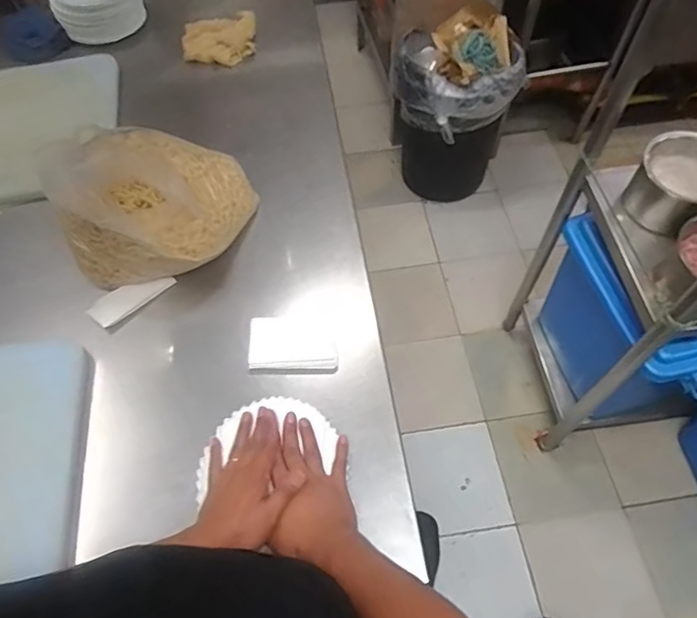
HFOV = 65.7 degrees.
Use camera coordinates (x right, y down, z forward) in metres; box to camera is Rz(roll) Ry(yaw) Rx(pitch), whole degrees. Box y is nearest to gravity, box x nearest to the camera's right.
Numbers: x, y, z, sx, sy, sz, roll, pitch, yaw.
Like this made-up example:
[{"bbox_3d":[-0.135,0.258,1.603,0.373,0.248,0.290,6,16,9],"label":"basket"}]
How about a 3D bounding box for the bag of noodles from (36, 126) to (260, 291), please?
[{"bbox_3d":[-0.311,-0.186,0.856,0.250,0.183,0.246,9,59,8],"label":"bag of noodles"}]

